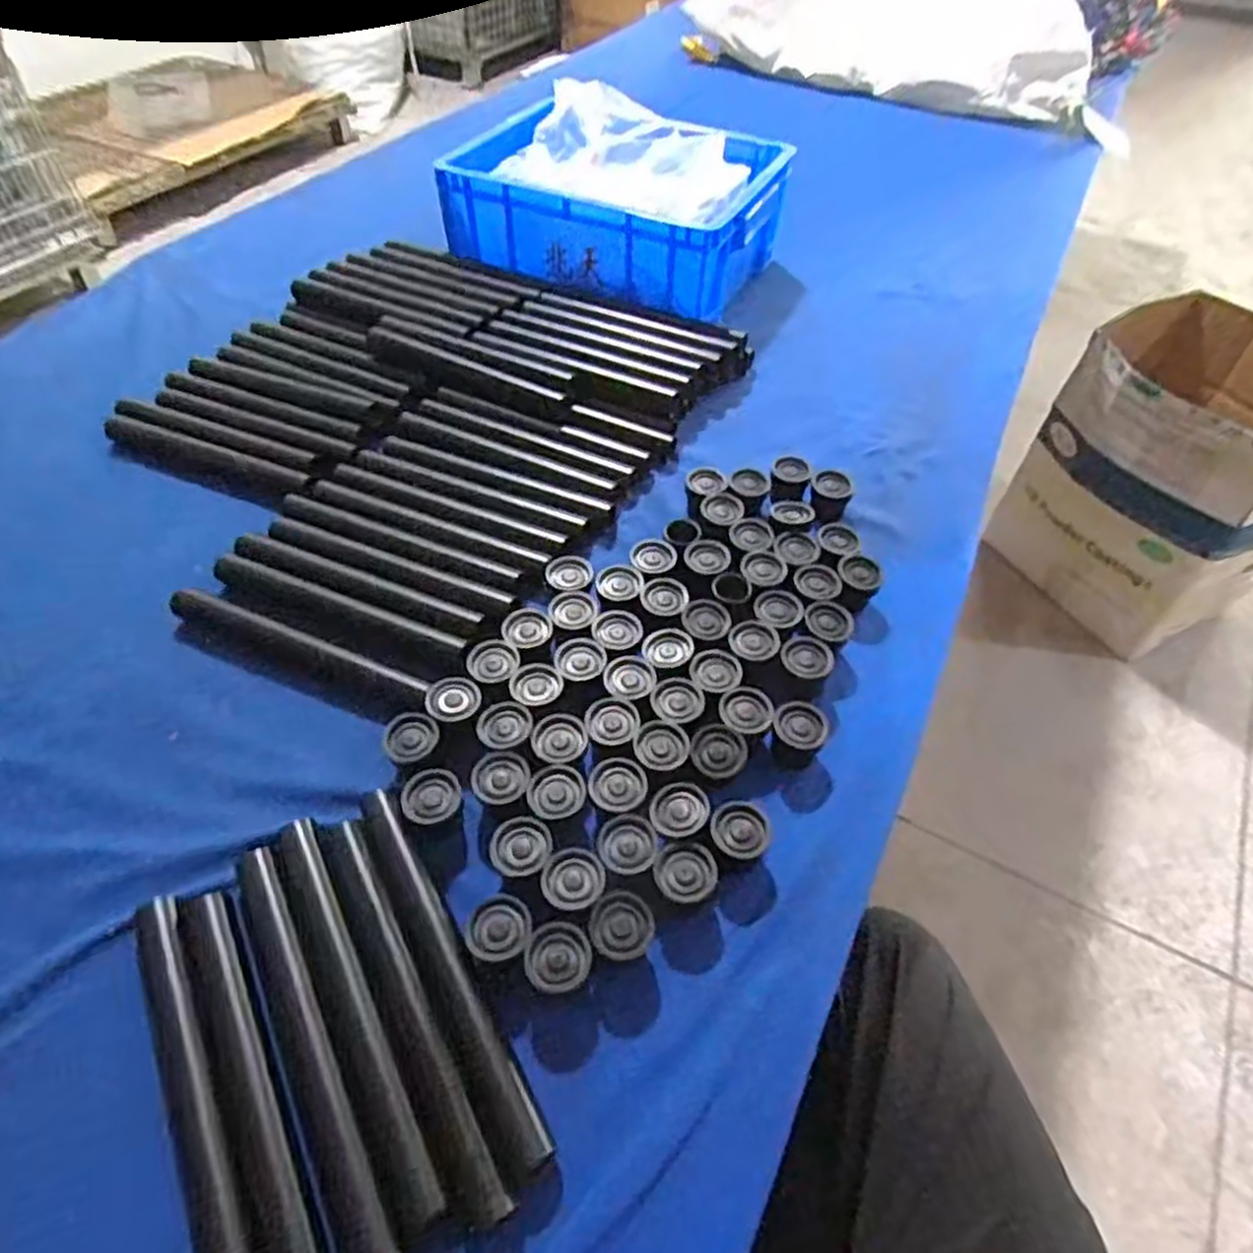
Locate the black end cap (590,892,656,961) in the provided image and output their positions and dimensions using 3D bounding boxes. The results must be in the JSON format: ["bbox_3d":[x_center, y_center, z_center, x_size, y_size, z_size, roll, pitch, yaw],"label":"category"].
[{"bbox_3d":[-0.003,0.171,0.432,0.035,0.029,0.034,1,51,-1],"label":"black end cap"}]

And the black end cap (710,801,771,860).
[{"bbox_3d":[0.068,0.127,0.467,0.034,0.029,0.036,1,51,-1],"label":"black end cap"}]

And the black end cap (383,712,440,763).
[{"bbox_3d":[-0.139,0.073,0.500,0.033,0.015,0.040,-34,59,-25],"label":"black end cap"}]

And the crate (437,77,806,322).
[{"bbox_3d":[-0.011,-0.486,0.895,0.343,0.126,0.247,22,54,16],"label":"crate"}]

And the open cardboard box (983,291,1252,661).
[{"bbox_3d":[0.967,-0.268,1.380,0.316,0.434,0.411,-20,54,-17],"label":"open cardboard box"}]

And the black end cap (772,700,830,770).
[{"bbox_3d":[0.113,0.073,0.512,0.034,0.026,0.040,20,53,15],"label":"black end cap"}]

